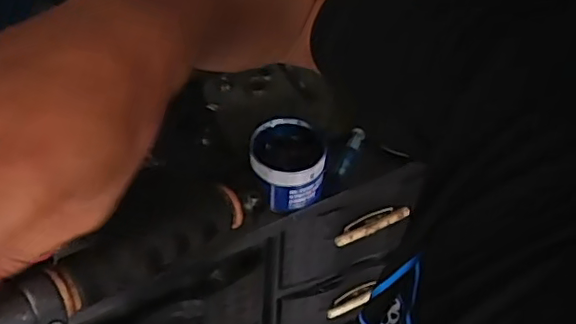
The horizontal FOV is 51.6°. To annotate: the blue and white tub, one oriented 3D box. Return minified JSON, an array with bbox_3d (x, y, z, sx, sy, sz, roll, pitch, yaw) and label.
[{"bbox_3d":[-0.001,0.002,0.812,0.097,0.077,0.103,2,46,-2],"label":"blue and white tub"}]

